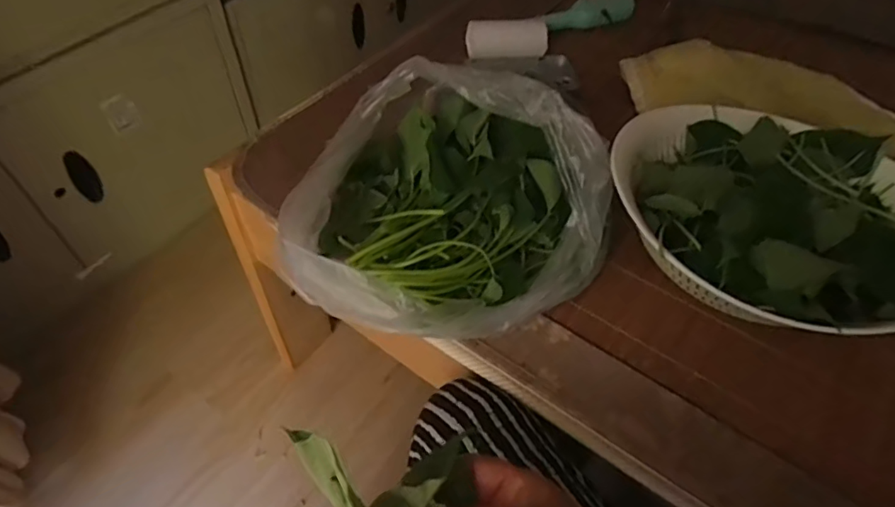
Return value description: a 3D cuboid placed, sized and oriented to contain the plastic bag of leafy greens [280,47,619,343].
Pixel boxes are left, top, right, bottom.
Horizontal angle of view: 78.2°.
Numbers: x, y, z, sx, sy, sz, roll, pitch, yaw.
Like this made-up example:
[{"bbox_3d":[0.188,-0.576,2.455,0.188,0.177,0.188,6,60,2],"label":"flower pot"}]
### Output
[{"bbox_3d":[0.003,-0.060,0.486,0.262,0.117,0.233,3,52,0],"label":"plastic bag of leafy greens"}]

